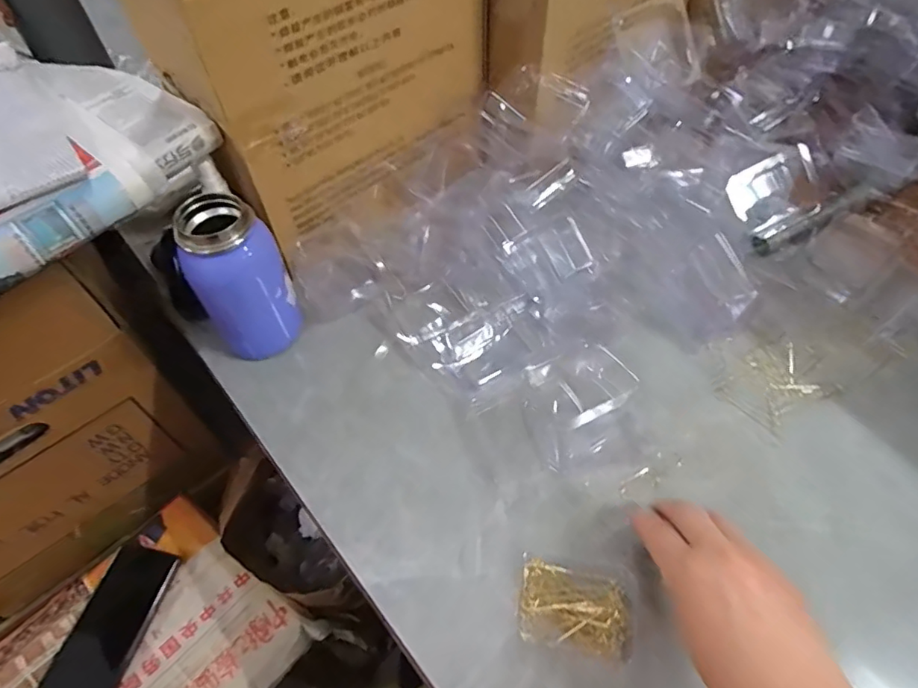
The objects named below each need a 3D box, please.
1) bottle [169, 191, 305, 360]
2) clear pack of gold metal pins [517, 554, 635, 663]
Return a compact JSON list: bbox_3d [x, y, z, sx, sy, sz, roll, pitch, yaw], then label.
[{"bbox_3d":[-0.188,-0.054,0.462,0.076,0.147,0.079,-32,63,-20],"label":"bottle"},{"bbox_3d":[0.079,0.180,0.368,0.076,0.013,0.053,11,57,7],"label":"clear pack of gold metal pins"}]

